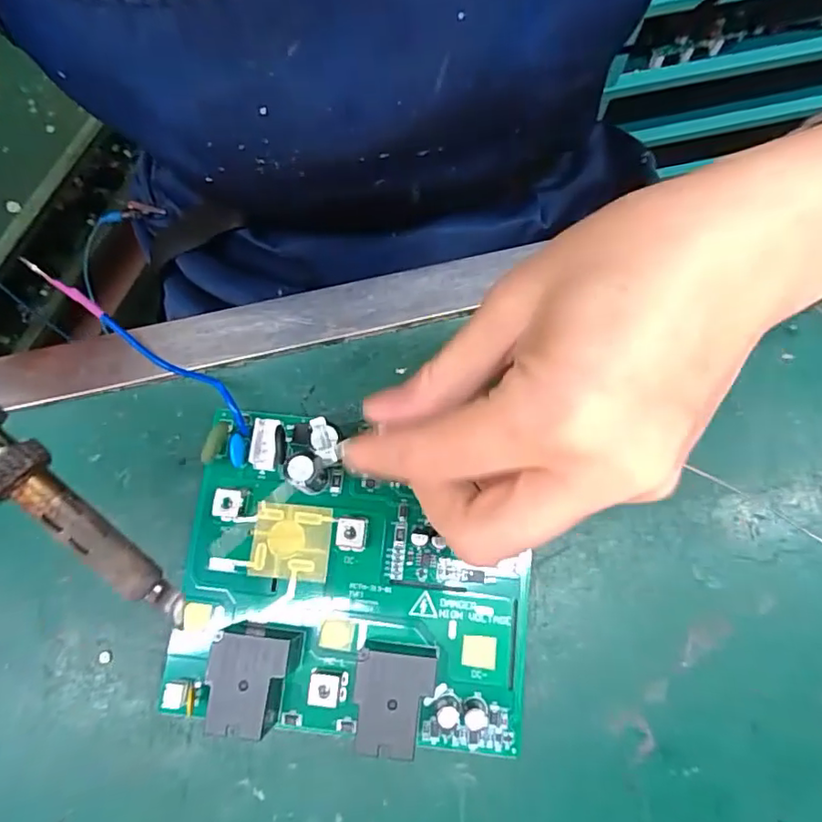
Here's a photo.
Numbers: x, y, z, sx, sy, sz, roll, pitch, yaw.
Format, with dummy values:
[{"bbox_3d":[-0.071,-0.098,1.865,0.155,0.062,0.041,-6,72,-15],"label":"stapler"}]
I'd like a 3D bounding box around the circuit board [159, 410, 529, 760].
[{"bbox_3d":[-0.022,0.060,0.204,0.129,0.024,0.105,7,75,3],"label":"circuit board"}]

